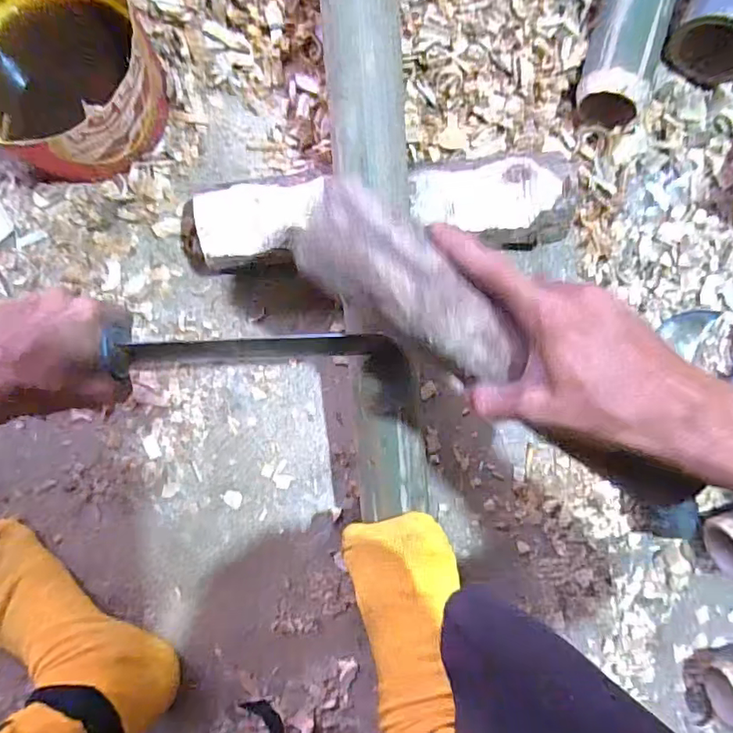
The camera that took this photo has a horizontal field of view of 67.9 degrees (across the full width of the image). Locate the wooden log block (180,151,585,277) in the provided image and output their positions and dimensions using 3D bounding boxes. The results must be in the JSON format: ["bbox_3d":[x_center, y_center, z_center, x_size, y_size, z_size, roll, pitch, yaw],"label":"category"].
[{"bbox_3d":[0.004,-0.125,0.459,0.327,0.058,0.076,-6,92,-4],"label":"wooden log block"}]

